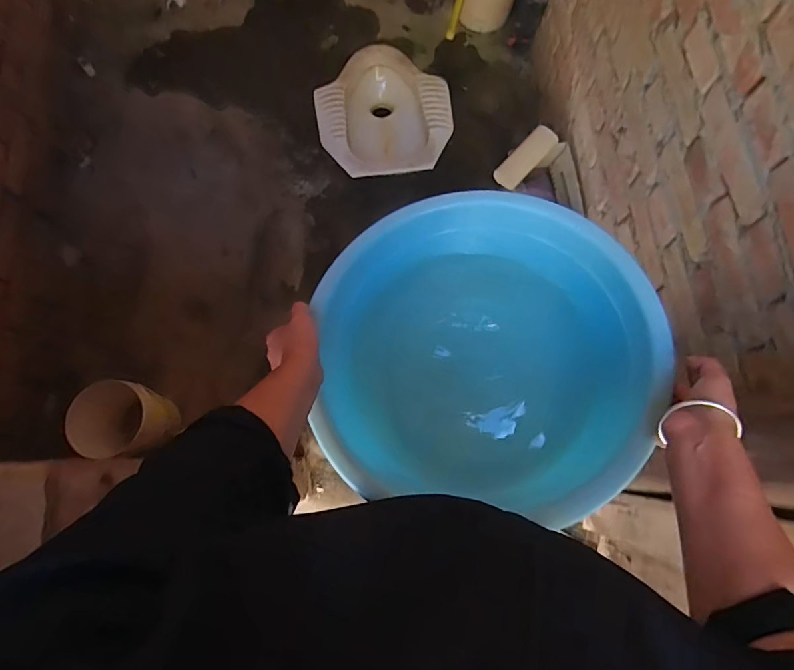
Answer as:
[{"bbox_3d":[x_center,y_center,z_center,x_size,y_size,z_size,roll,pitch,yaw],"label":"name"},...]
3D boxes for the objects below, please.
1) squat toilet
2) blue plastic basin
[{"bbox_3d":[-0.042,-0.707,1.449,0.417,0.148,0.464,-6,76,-1],"label":"squat toilet"},{"bbox_3d":[0.104,0.007,0.592,0.413,0.151,0.400,3,76,1],"label":"blue plastic basin"}]

